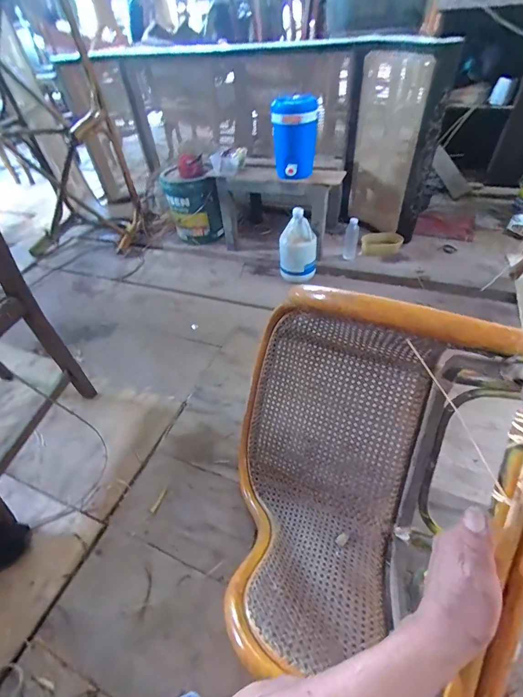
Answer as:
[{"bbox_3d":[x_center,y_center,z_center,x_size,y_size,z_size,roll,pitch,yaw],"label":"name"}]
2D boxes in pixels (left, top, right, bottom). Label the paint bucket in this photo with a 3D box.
[{"bbox_3d":[-0.346,-0.716,1.767,0.234,0.336,0.234,-25,47,-19],"label":"paint bucket"}]

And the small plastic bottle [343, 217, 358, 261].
[{"bbox_3d":[0.405,-0.504,1.557,0.060,0.172,0.063,11,46,16],"label":"small plastic bottle"}]

